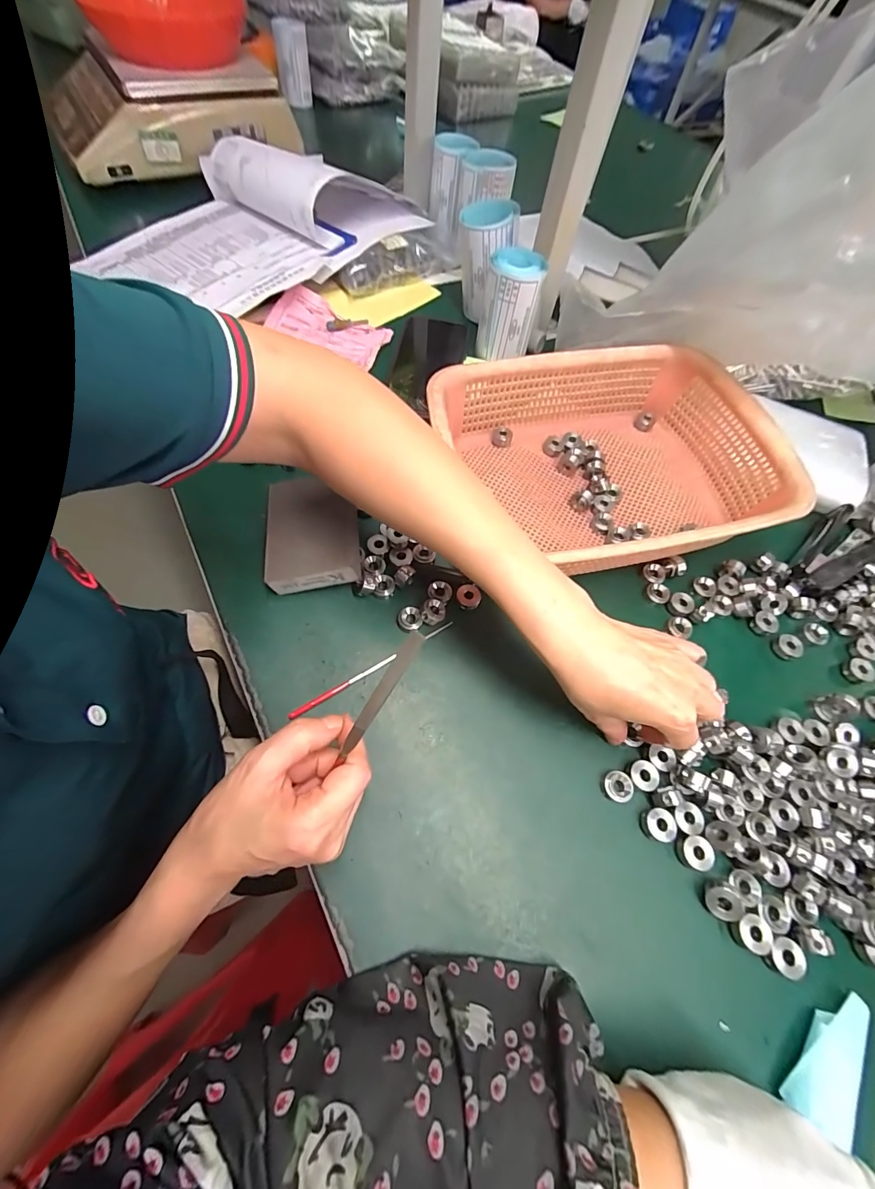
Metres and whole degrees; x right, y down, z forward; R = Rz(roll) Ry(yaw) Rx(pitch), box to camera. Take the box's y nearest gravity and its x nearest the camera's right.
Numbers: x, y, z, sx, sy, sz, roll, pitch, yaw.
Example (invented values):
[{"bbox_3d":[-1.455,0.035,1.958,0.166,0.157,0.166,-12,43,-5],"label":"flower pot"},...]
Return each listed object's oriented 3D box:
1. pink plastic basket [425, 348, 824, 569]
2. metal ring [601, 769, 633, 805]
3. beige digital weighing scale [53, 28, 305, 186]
[{"bbox_3d":[0.148,-0.117,0.385,0.292,0.079,0.218,-11,63,-10],"label":"pink plastic basket"},{"bbox_3d":[0.124,0.132,0.290,0.017,0.011,0.019,29,63,12],"label":"metal ring"},{"bbox_3d":[-0.387,-0.703,0.619,0.330,0.090,0.203,-19,66,-15],"label":"beige digital weighing scale"}]

